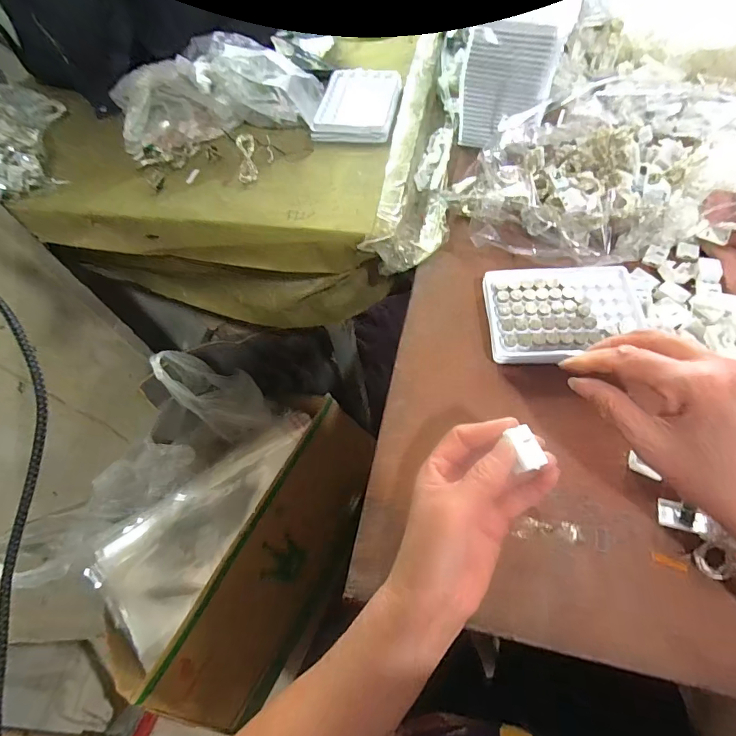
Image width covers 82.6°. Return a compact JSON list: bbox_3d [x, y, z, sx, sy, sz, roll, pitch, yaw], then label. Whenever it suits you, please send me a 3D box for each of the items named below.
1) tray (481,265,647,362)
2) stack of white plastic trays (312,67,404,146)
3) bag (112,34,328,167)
[{"bbox_3d":[0.177,-0.051,0.379,0.132,0.014,0.094,-2,61,3],"label":"tray"},{"bbox_3d":[-0.012,-0.334,0.532,0.094,0.017,0.139,7,61,10],"label":"stack of white plastic trays"},{"bbox_3d":[-0.188,-0.336,0.507,0.249,0.079,0.102,-10,59,0],"label":"bag"}]

